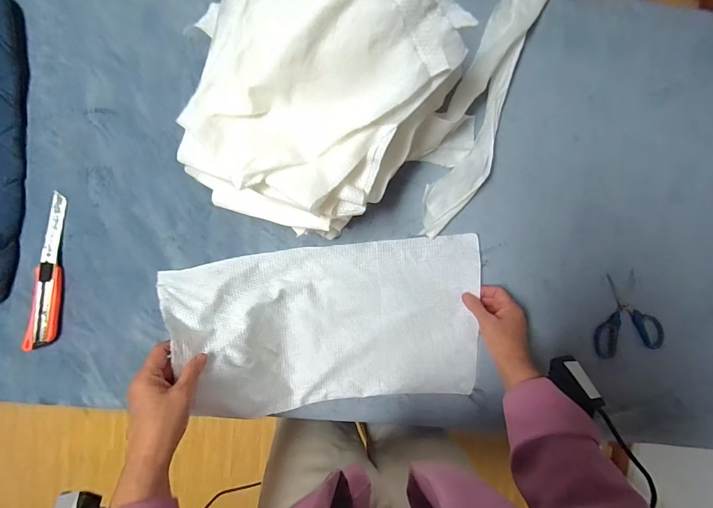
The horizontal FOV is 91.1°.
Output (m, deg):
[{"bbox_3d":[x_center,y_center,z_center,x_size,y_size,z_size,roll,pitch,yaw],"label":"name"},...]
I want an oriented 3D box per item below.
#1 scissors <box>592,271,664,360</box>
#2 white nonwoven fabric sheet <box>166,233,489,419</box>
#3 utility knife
[{"bbox_3d":[0.455,0.102,0.584,0.108,0.013,0.142,-7,96,-3],"label":"scissors"},{"bbox_3d":[-0.029,0.112,0.493,0.431,0.100,0.242,-3,96,-3],"label":"white nonwoven fabric sheet"},{"bbox_3d":[-0.439,0.028,0.497,0.031,0.014,0.222,11,95,-4],"label":"utility knife"}]

